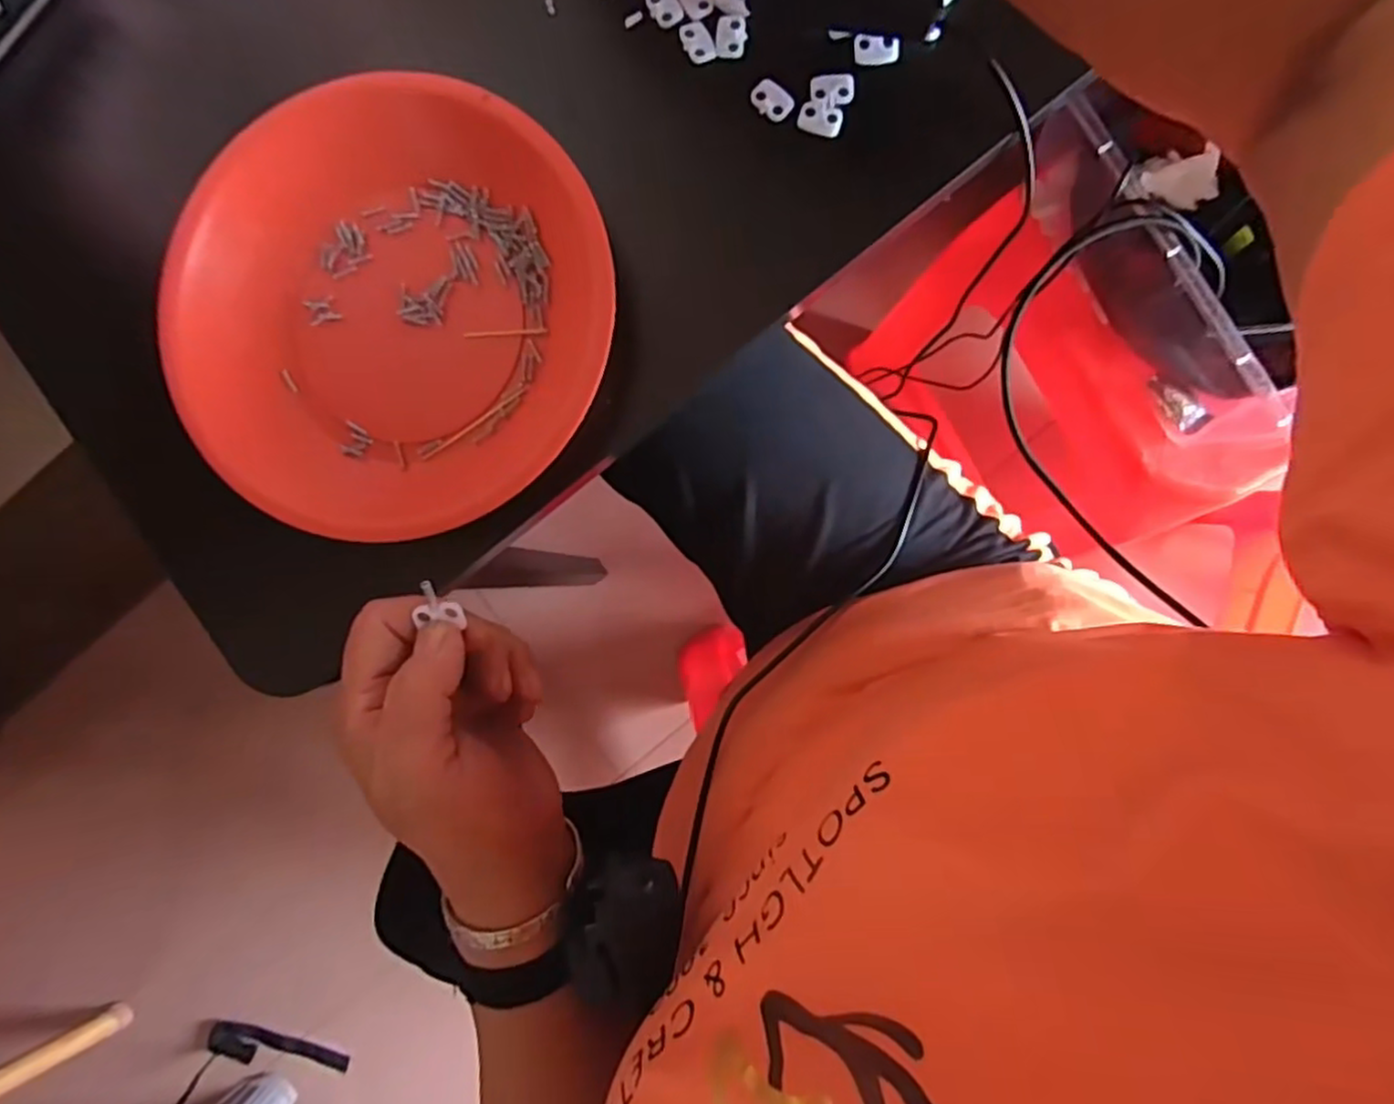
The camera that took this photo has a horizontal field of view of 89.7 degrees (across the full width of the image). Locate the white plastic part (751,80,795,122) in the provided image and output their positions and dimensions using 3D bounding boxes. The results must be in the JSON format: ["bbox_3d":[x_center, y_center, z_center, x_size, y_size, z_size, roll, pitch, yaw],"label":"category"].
[{"bbox_3d":[0.033,-0.200,0.310,0.019,0.004,0.013,42,92,5],"label":"white plastic part"}]

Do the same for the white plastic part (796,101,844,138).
[{"bbox_3d":[0.054,-0.191,0.308,0.019,0.004,0.013,20,90,5],"label":"white plastic part"}]

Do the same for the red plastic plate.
[{"bbox_3d":[-0.134,-0.104,0.309,0.194,0.029,0.185,0,89,5],"label":"red plastic plate"}]

